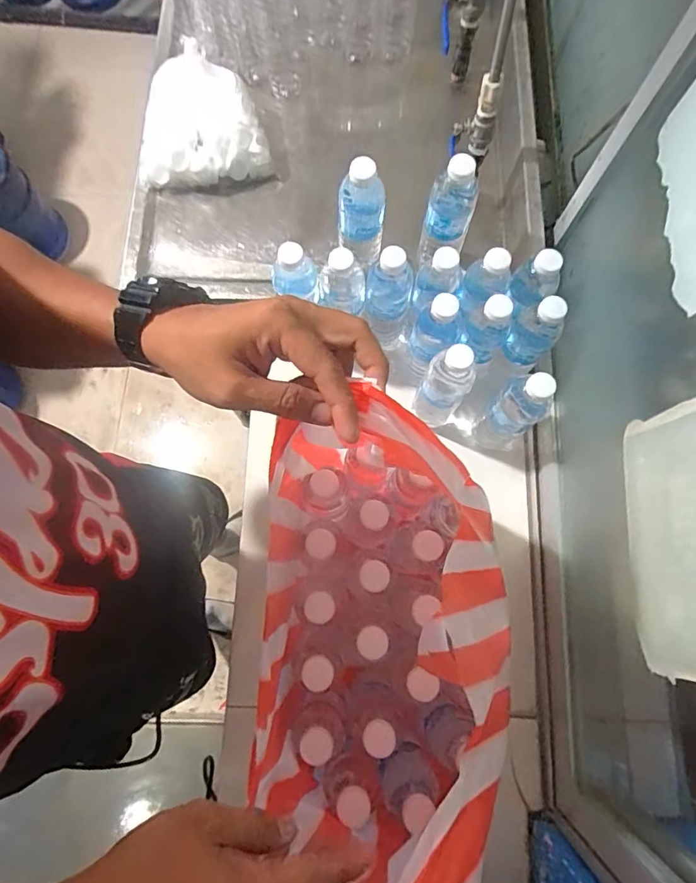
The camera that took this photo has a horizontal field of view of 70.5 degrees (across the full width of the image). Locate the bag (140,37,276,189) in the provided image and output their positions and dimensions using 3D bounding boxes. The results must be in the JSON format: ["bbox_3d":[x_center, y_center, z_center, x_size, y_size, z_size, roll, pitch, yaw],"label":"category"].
[{"bbox_3d":[-0.239,-0.529,0.798,0.209,0.068,0.205,-5,76,-2],"label":"bag"}]

